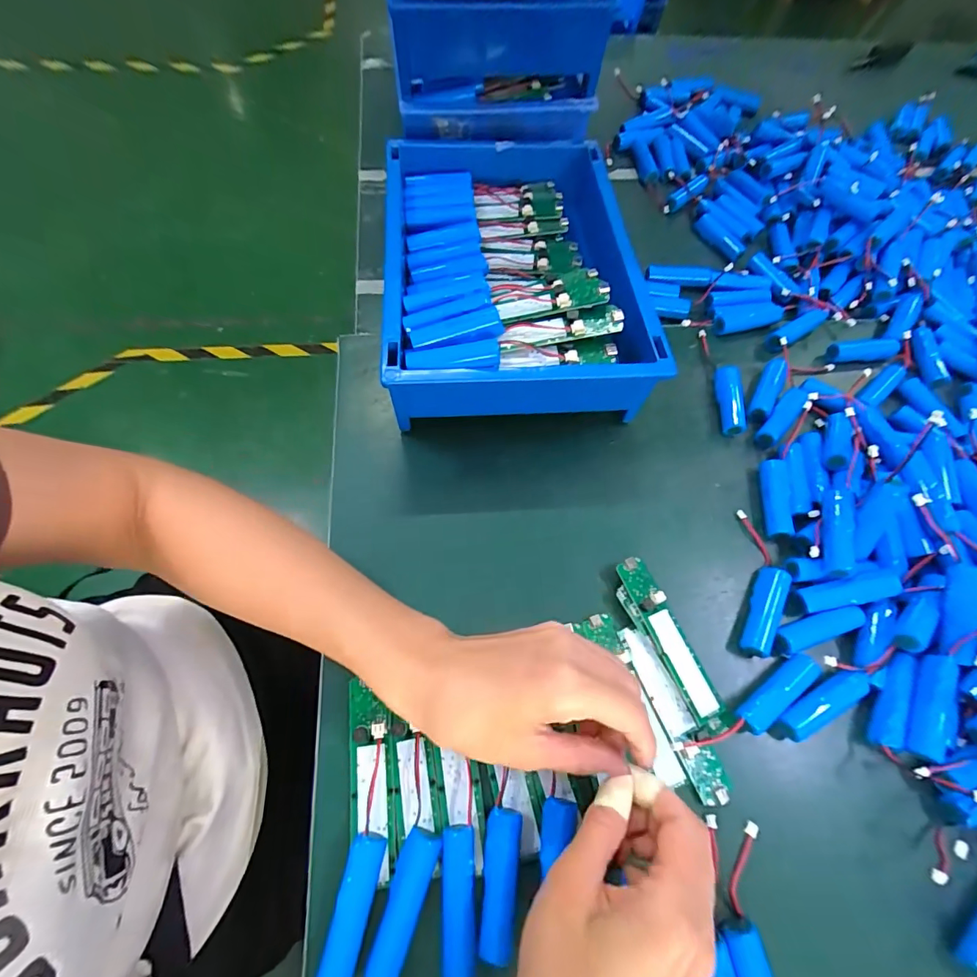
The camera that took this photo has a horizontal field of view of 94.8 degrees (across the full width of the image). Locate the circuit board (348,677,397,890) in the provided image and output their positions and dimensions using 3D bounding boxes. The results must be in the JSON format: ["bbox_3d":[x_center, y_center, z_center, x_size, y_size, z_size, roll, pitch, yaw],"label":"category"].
[{"bbox_3d":[-0.074,0.180,0.280,0.026,0.008,0.107,-6,67,-6],"label":"circuit board"}]

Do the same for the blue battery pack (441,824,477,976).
[{"bbox_3d":[-0.017,0.231,0.253,0.019,0.018,0.066,-1,67,-4],"label":"blue battery pack"}]

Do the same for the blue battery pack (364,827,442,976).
[{"bbox_3d":[-0.048,0.232,0.252,0.021,0.017,0.067,20,67,5],"label":"blue battery pack"}]

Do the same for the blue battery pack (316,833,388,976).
[{"bbox_3d":[-0.075,0.233,0.250,0.019,0.018,0.067,12,66,1],"label":"blue battery pack"}]

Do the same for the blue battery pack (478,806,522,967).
[{"bbox_3d":[0.007,0.225,0.258,0.019,0.016,0.067,8,66,0],"label":"blue battery pack"}]

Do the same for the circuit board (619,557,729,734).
[{"bbox_3d":[0.131,0.110,0.324,0.024,0.012,0.124,-19,69,-11],"label":"circuit board"}]

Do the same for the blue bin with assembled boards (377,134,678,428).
[{"bbox_3d":[0.022,-0.203,0.420,0.230,0.096,0.312,-2,67,-5],"label":"blue bin with assembled boards"}]

